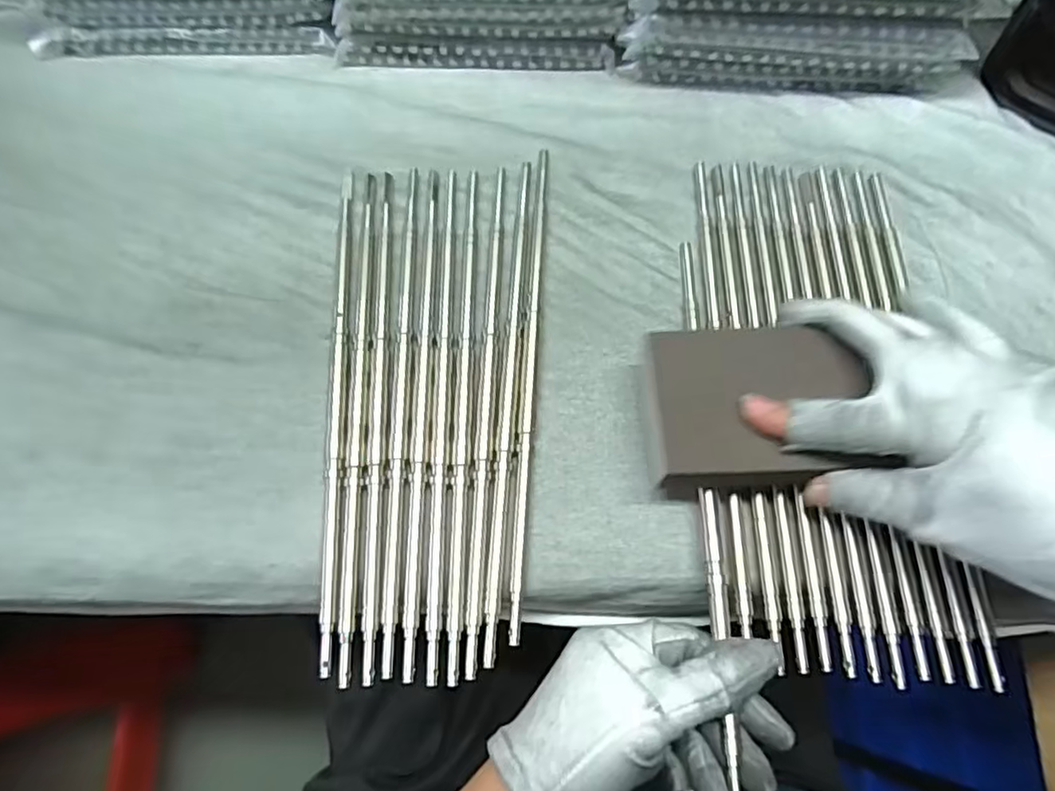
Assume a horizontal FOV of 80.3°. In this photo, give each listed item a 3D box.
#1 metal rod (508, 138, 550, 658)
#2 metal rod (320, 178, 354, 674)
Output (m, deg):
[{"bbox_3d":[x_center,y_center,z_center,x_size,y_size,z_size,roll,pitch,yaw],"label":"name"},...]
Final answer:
[{"bbox_3d":[0.001,-0.017,0.315,0.008,0.004,0.259,3,69,1],"label":"metal rod"},{"bbox_3d":[-0.094,-0.003,0.309,0.008,0.005,0.255,-4,69,-1],"label":"metal rod"}]

